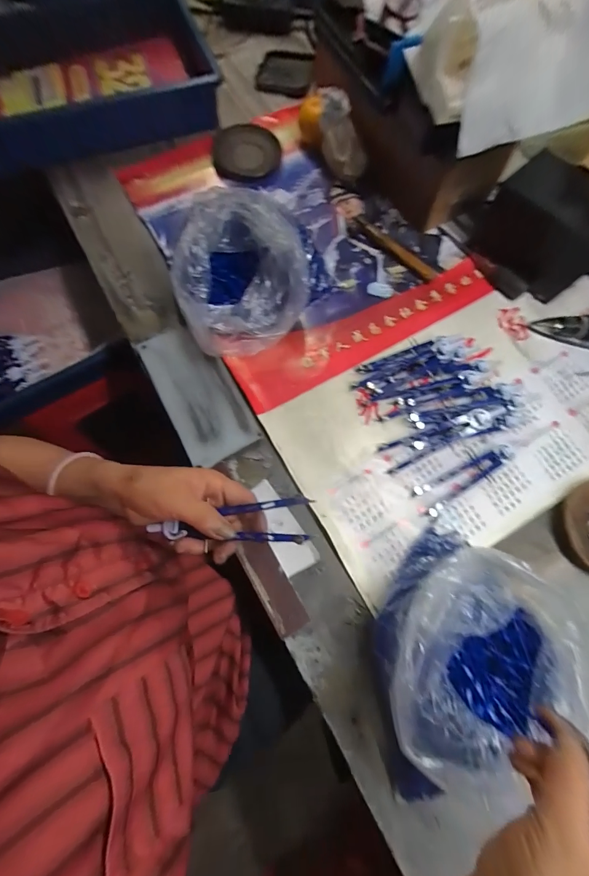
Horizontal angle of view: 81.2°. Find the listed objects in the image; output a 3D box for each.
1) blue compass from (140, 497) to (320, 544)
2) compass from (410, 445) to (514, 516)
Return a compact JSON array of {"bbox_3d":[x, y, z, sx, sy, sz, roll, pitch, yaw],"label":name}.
[{"bbox_3d":[-0.061,0.080,0.302,0.158,0.009,0.037,-10,72,12],"label":"blue compass"},{"bbox_3d":[0.208,0.045,0.417,0.131,0.016,0.037,-30,74,-8],"label":"compass"}]

